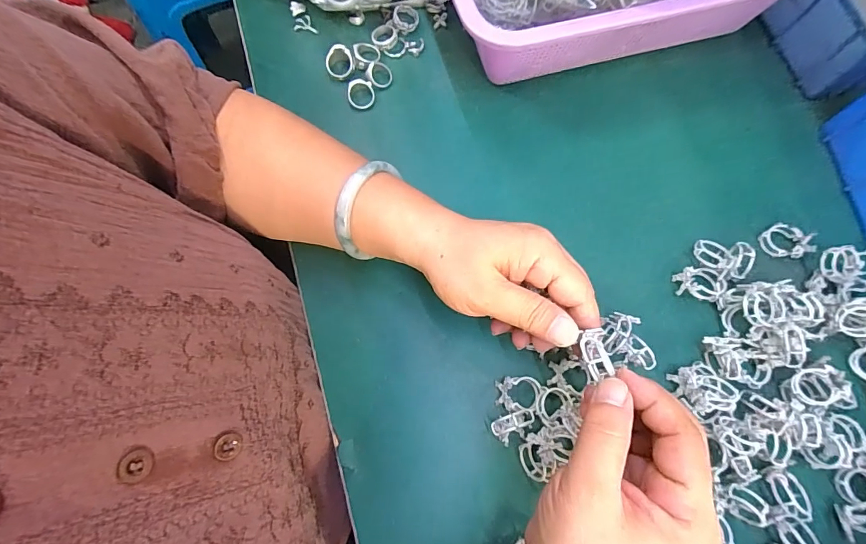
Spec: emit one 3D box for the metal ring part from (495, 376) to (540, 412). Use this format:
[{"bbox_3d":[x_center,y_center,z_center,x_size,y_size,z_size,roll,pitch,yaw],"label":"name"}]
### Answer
[{"bbox_3d":[0.059,0.085,0.287,0.029,0.014,0.022,-1,73,0],"label":"metal ring part"}]

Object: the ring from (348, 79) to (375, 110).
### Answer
[{"bbox_3d":[-0.063,-0.156,0.359,0.023,0.007,0.026,-12,73,-3],"label":"ring"}]

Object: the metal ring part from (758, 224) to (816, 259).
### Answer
[{"bbox_3d":[0.275,-0.025,0.318,0.033,0.010,0.026,7,73,3],"label":"metal ring part"}]

